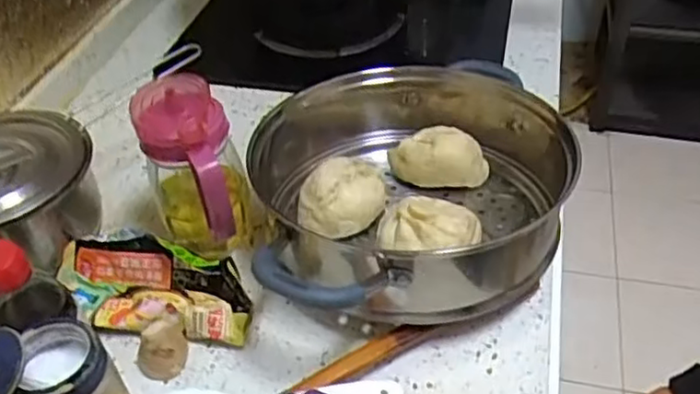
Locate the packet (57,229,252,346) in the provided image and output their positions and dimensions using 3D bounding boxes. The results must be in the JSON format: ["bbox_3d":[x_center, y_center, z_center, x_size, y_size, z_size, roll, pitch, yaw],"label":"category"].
[{"bbox_3d":[-0.176,0.080,0.579,0.182,0.055,0.077,13,46,17],"label":"packet"}]

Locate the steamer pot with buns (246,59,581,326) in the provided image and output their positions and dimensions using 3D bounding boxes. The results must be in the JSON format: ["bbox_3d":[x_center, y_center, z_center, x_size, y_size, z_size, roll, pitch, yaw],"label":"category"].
[{"bbox_3d":[0.054,-0.013,0.623,0.279,0.114,0.314,-10,44,-7],"label":"steamer pot with buns"}]

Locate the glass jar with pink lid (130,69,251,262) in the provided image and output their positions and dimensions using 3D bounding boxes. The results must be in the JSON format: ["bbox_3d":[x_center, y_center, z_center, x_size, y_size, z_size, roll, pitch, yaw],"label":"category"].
[{"bbox_3d":[-0.140,-0.015,0.600,0.082,0.163,0.125,-19,46,-15],"label":"glass jar with pink lid"}]

